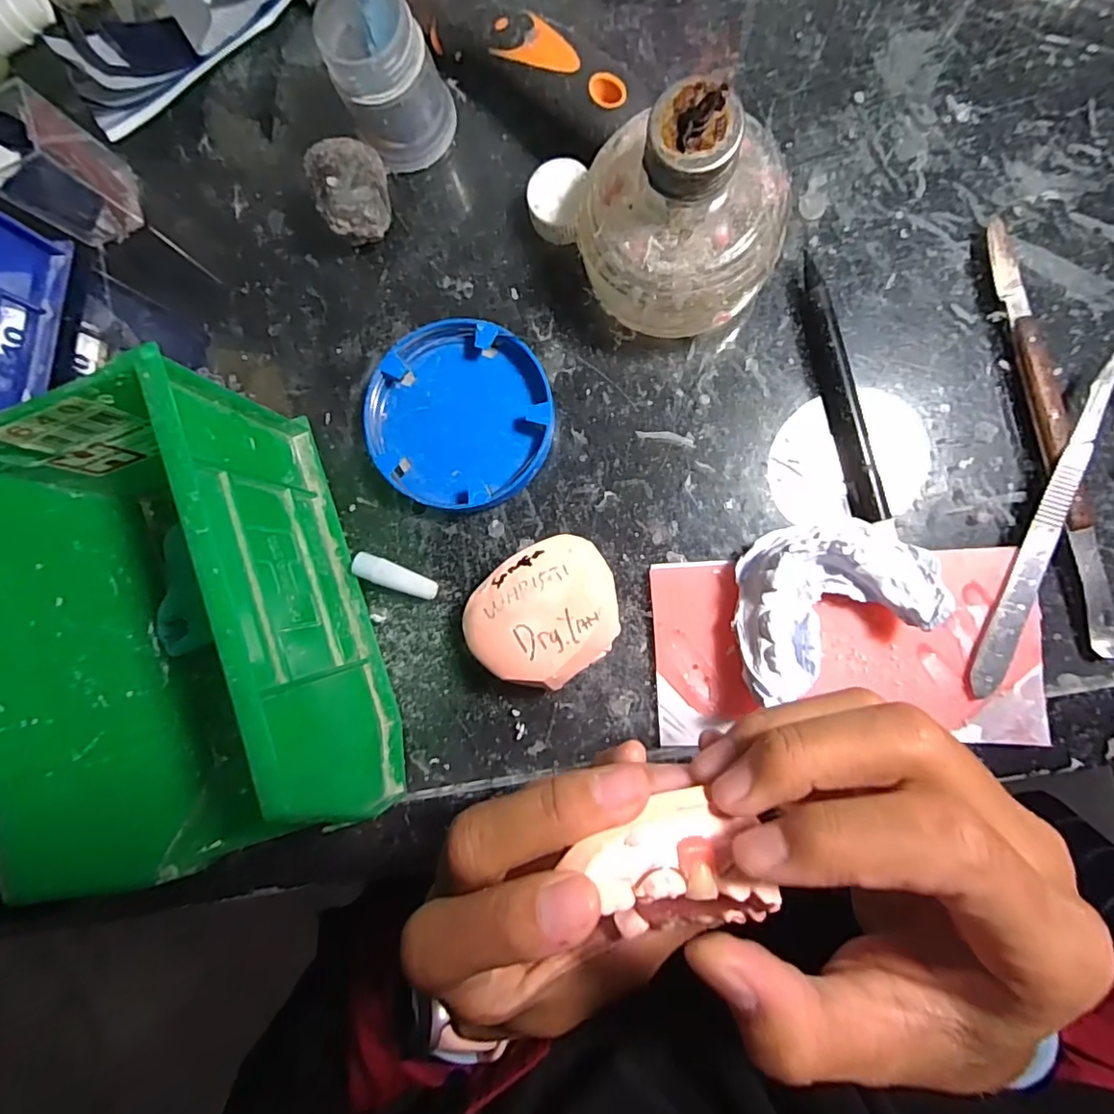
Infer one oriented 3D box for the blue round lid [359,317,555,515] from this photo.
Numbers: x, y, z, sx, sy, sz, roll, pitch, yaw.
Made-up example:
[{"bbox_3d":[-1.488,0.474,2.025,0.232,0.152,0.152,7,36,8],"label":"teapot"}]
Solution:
[{"bbox_3d":[-0.041,-0.061,0.246,0.079,0.017,0.078,0,89,7],"label":"blue round lid"}]

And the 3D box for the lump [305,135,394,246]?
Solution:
[{"bbox_3d":[-0.086,-0.154,0.244,0.028,0.034,0.031,-14,87,7],"label":"lump"}]

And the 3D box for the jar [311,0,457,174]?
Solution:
[{"bbox_3d":[-0.070,-0.199,0.233,0.039,0.054,0.037,0,89,7],"label":"jar"}]

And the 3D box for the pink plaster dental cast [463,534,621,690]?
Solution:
[{"bbox_3d":[-0.004,0.023,0.232,0.062,0.032,0.052,-38,85,5],"label":"pink plaster dental cast"}]

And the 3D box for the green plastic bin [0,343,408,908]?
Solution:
[{"bbox_3d":[-0.138,0.030,0.217,0.096,0.093,0.162,-20,87,6],"label":"green plastic bin"}]

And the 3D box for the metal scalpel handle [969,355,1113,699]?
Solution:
[{"bbox_3d":[0.186,-0.011,0.214,0.010,0.004,0.136,22,93,25],"label":"metal scalpel handle"}]

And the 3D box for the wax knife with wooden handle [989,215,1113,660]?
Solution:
[{"bbox_3d":[0.194,-0.047,0.219,0.016,0.012,0.173,-11,88,7],"label":"wax knife with wooden handle"}]

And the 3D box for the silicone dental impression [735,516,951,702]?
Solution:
[{"bbox_3d":[0.103,0.016,0.215,0.073,0.031,0.057,-17,87,6],"label":"silicone dental impression"}]

